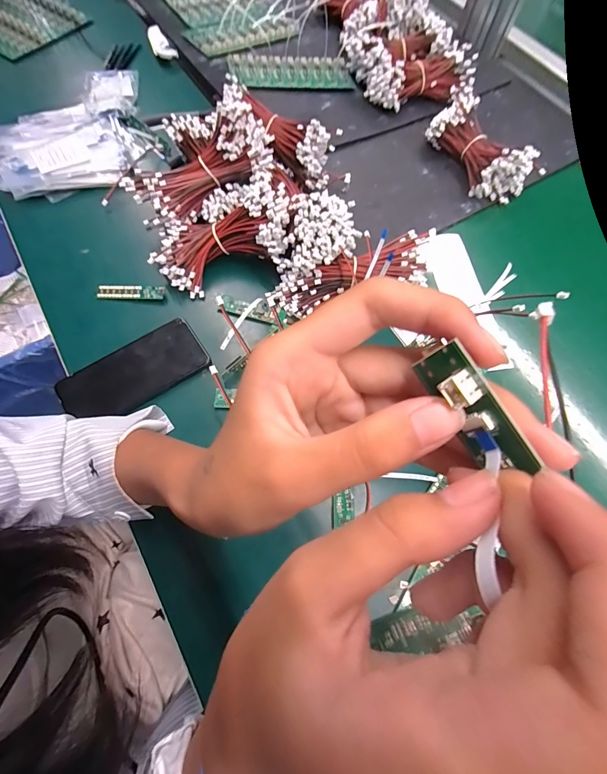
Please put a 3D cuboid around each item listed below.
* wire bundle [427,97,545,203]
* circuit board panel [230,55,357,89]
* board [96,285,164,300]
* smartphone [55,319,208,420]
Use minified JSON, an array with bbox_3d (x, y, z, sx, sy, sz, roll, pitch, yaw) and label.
[{"bbox_3d":[0.255,-0.342,0.495,0.078,0.056,0.162,-27,72,-12],"label":"wire bundle"},{"bbox_3d":[-0.020,-0.505,0.551,0.191,0.015,0.079,-9,69,-6],"label":"circuit board panel"},{"bbox_3d":[-0.209,-0.116,0.414,0.081,0.006,0.017,0,70,-3],"label":"board"},{"bbox_3d":[-0.185,-0.014,0.379,0.152,0.007,0.070,-33,75,-13],"label":"smartphone"}]

